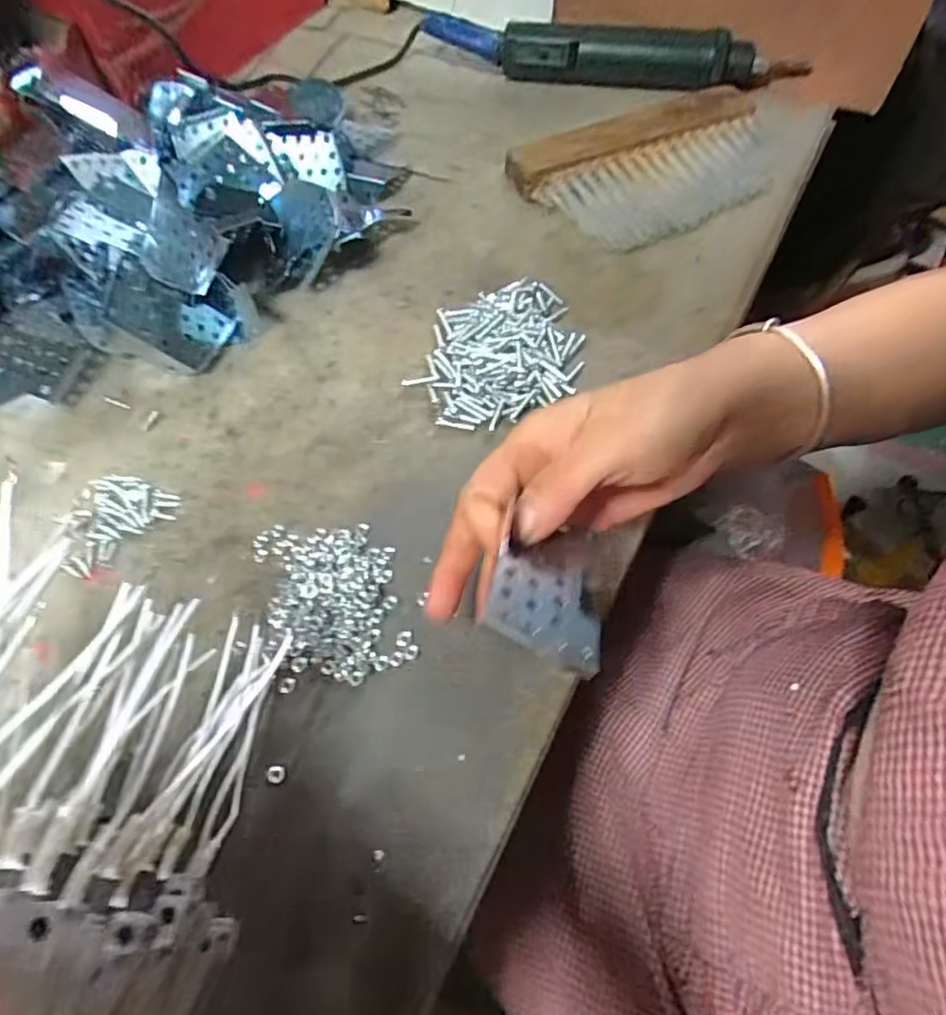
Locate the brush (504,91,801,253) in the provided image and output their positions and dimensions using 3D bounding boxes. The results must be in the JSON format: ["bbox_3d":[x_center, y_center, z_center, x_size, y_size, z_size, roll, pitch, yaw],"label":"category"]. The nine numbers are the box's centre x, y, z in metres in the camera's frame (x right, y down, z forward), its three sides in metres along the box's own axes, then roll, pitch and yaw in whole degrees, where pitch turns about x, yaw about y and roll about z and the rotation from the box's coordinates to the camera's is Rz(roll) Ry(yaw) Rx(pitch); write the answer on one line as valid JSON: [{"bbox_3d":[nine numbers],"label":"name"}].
[{"bbox_3d":[0.152,-0.259,0.487,0.235,0.024,0.116,-22,62,-11],"label":"brush"}]

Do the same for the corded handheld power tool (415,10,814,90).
[{"bbox_3d":[0.117,-0.380,0.552,0.305,0.046,0.041,10,61,7],"label":"corded handheld power tool"}]

